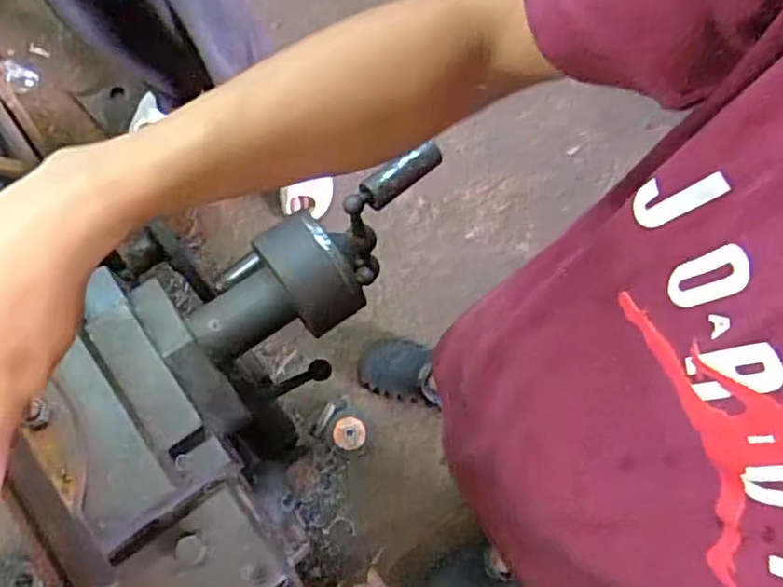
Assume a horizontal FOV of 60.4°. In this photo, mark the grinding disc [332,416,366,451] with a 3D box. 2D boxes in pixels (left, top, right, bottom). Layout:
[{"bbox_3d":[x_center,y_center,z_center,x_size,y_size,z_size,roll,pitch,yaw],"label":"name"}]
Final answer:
[{"bbox_3d":[-0.090,0.300,1.445,0.070,0.004,0.070,1,82,-9],"label":"grinding disc"}]

